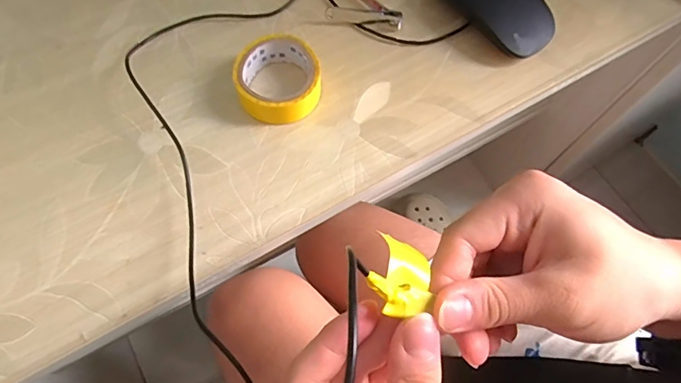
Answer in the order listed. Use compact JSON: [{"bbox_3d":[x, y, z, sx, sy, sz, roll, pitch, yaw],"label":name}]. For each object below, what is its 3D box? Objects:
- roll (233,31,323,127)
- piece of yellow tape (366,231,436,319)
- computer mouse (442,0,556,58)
[{"bbox_3d":[-0.044,-0.078,0.326,0.058,0.026,0.062,1,67,-2],"label":"roll"},{"bbox_3d":[0.025,0.035,0.201,0.032,0.008,0.042,28,34,-12],"label":"piece of yellow tape"},{"bbox_3d":[0.119,-0.149,0.359,0.053,0.031,0.104,-39,74,-17],"label":"computer mouse"}]

